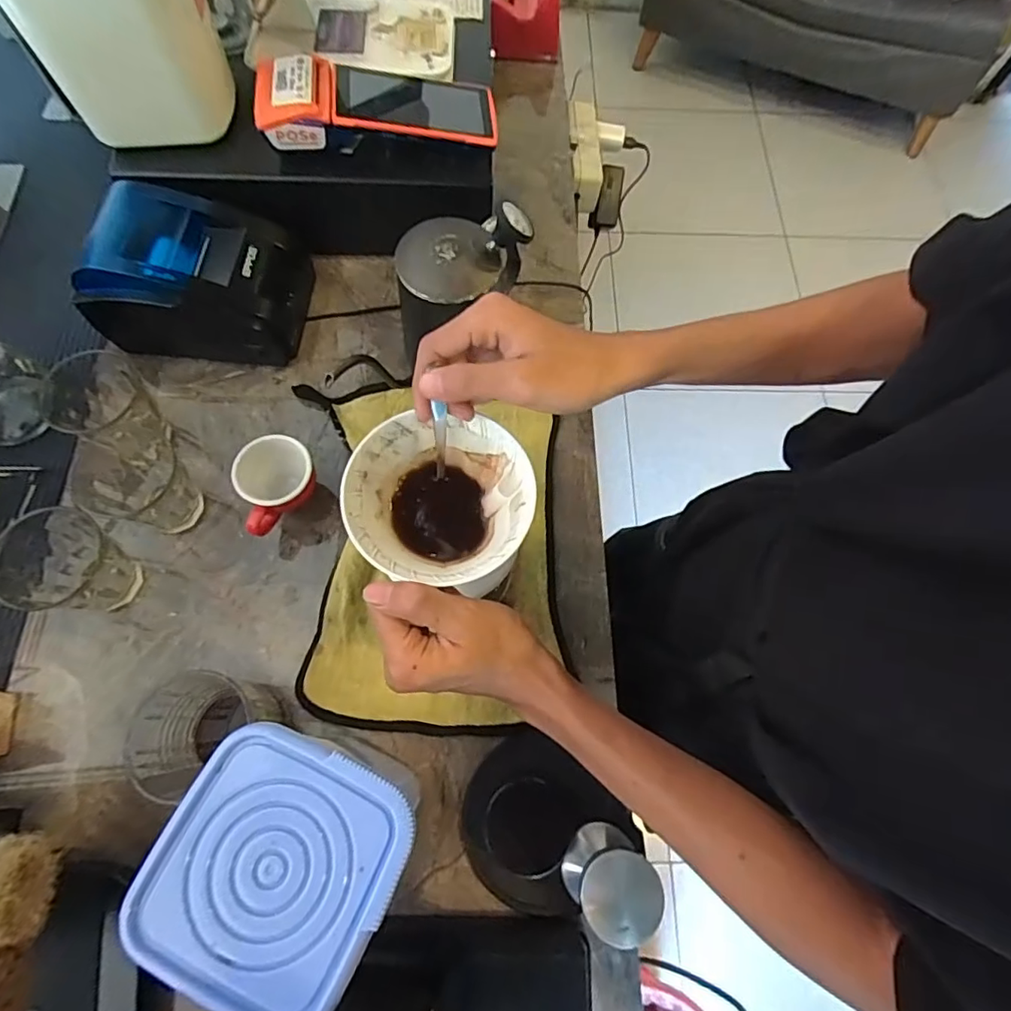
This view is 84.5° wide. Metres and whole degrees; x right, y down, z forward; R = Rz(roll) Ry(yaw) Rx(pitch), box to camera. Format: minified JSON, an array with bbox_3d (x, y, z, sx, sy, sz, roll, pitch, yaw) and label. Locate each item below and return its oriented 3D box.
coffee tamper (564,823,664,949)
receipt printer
[{"bbox_3d":[0.071,0.258,0.387,0.054,0.091,0.050,1,69,-2],"label":"coffee tamper"},{"bbox_3d":[-0.290,-0.222,0.536,0.170,0.112,0.126,3,69,-2],"label":"receipt printer"}]

